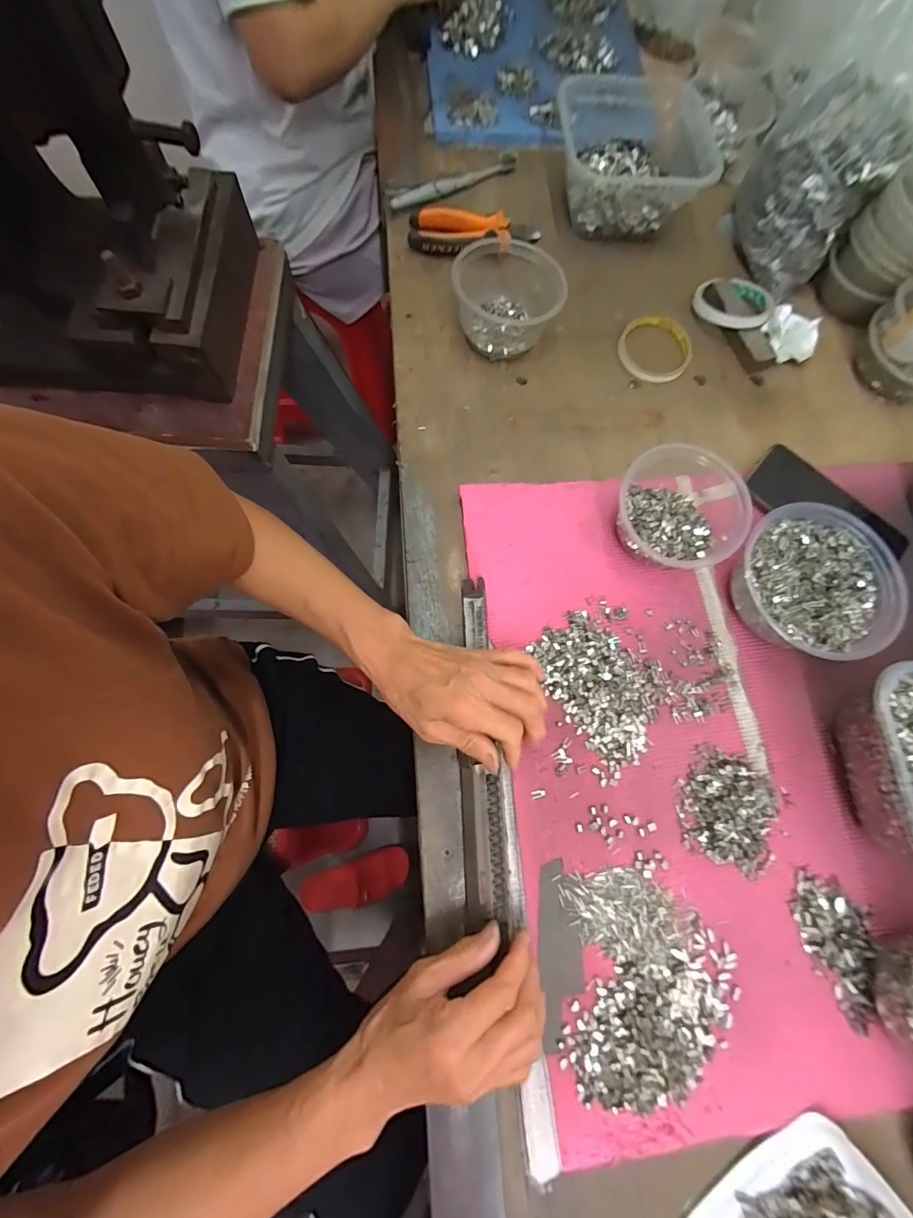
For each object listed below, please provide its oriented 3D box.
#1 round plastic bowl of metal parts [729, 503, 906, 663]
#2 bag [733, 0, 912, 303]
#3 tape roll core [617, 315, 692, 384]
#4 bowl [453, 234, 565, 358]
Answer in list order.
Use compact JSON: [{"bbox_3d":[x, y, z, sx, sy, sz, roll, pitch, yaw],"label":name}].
[{"bbox_3d":[0.315,-0.024,0.403,0.135,0.056,0.128,1,74,-4],"label":"round plastic bowl of metal parts"},{"bbox_3d":[0.399,-0.487,0.473,0.133,0.197,0.151,32,75,6],"label":"bag"},{"bbox_3d":[0.226,-0.296,0.512,0.081,0.008,0.086,0,75,-1],"label":"tape roll core"},{"bbox_3d":[0.053,-0.331,0.477,0.108,0.068,0.105,1,74,-4],"label":"bowl"}]

